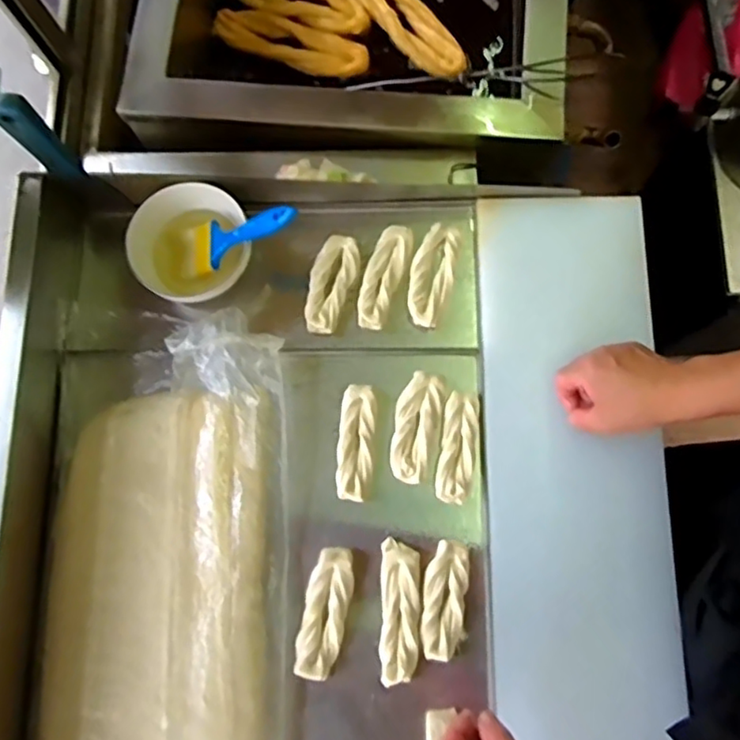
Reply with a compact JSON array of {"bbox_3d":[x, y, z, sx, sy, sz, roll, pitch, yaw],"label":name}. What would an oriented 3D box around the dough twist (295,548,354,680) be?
[{"bbox_3d":[-0.045,0.248,0.644,0.045,0.031,0.126,10,79,6],"label":"dough twist"}]

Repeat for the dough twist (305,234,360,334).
[{"bbox_3d":[-0.047,-0.097,0.719,0.047,0.033,0.114,18,74,5],"label":"dough twist"}]

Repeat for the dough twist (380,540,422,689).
[{"bbox_3d":[0.031,0.247,0.644,0.040,0.030,0.136,-1,78,4],"label":"dough twist"}]

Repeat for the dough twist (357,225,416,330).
[{"bbox_3d":[0.014,-0.106,0.721,0.043,0.030,0.127,21,74,6],"label":"dough twist"}]

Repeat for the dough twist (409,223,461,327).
[{"bbox_3d":[0.070,-0.108,0.710,0.048,0.018,0.120,13,80,7],"label":"dough twist"}]

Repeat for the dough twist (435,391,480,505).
[{"bbox_3d":[0.095,0.084,0.674,0.040,0.030,0.115,8,74,2],"label":"dough twist"}]

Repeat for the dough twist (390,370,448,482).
[{"bbox_3d":[0.051,0.061,0.676,0.051,0.024,0.114,8,79,6],"label":"dough twist"}]

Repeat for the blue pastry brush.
[{"bbox_3d":[-0.139,-0.147,0.676,0.143,0.020,0.058,-14,71,28],"label":"blue pastry brush"}]

